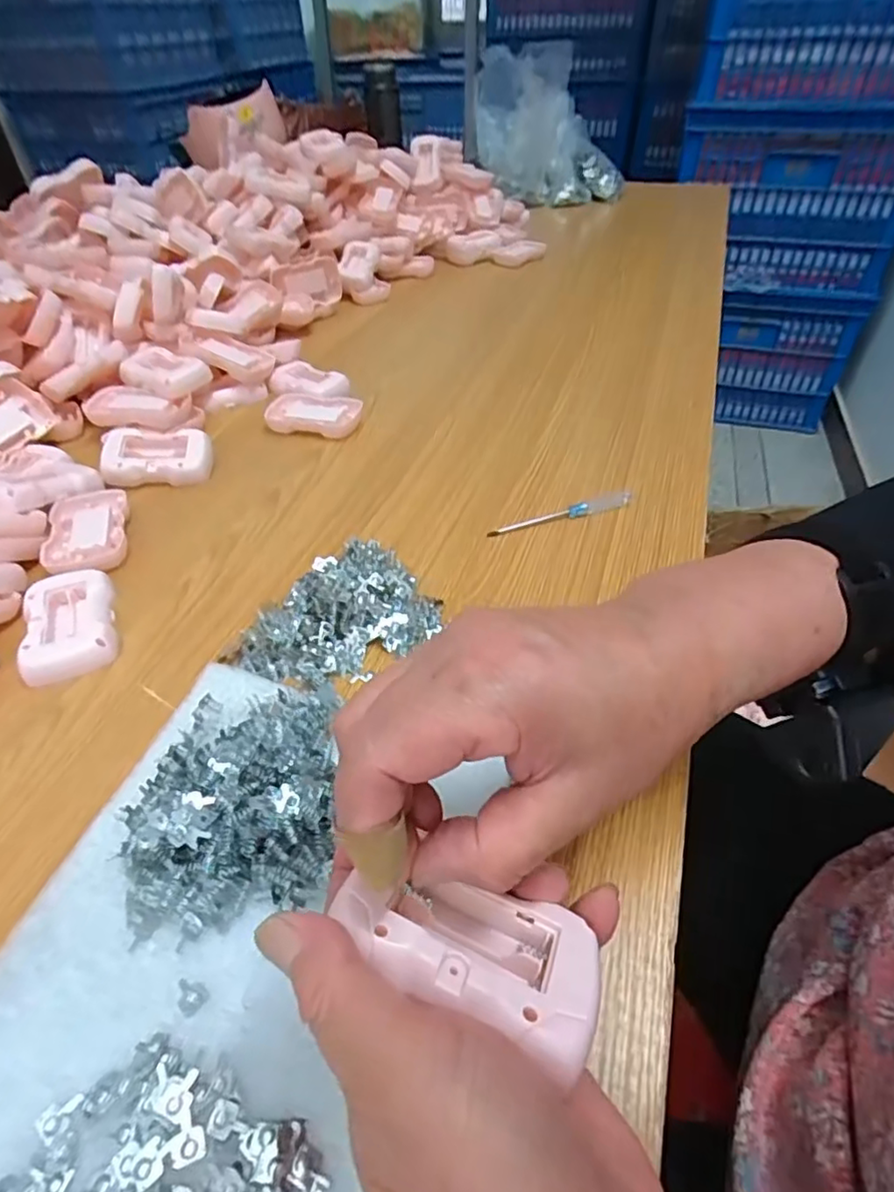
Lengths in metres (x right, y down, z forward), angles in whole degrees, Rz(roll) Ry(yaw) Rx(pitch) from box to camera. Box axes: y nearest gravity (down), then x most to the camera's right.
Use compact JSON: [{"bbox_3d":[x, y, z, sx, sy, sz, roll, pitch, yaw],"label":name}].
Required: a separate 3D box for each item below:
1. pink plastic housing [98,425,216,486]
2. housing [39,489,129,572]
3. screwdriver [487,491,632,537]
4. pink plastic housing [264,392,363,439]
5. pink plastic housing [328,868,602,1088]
[{"bbox_3d":[-0.247,-0.121,0.515,0.083,0.029,0.046,-2,44,-3],"label":"pink plastic housing"},{"bbox_3d":[-0.274,-0.049,0.456,0.055,0.010,0.090,-14,46,-15],"label":"housing"},{"bbox_3d":[0.090,-0.065,0.469,0.123,0.008,0.012,-14,46,-15],"label":"screwdriver"},{"bbox_3d":[-0.130,-0.177,0.586,0.089,0.015,0.062,8,45,7],"label":"pink plastic housing"},{"bbox_3d":[0.006,0.112,0.192,0.081,0.018,0.046,21,23,17],"label":"pink plastic housing"}]

